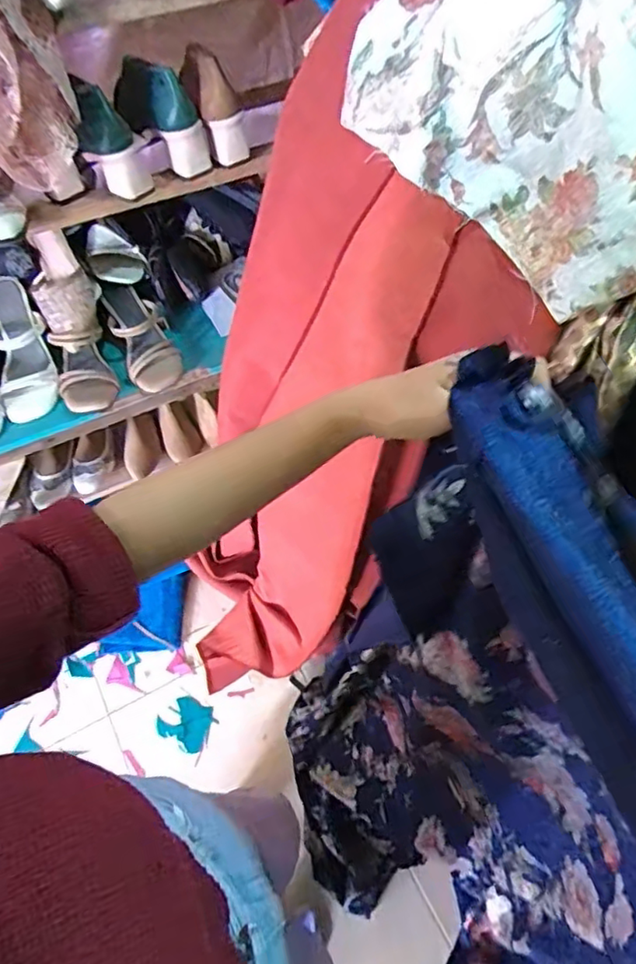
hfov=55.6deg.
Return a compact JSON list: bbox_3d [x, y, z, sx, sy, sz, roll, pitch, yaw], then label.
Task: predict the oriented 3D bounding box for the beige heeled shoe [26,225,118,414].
[{"bbox_3d":[-0.381,-0.239,0.931,0.092,0.085,0.264,-14,96,-9],"label":"beige heeled shoe"}]

